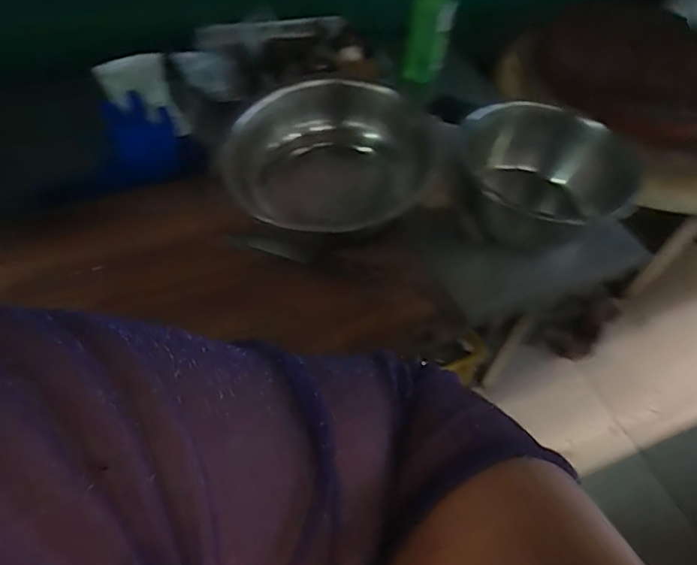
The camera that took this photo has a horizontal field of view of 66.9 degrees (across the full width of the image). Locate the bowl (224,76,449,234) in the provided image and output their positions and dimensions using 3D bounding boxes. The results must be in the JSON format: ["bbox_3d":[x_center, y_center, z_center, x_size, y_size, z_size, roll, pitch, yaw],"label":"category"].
[{"bbox_3d":[-0.028,-0.199,0.899,0.308,0.119,0.332,3,50,-4],"label":"bowl"}]

